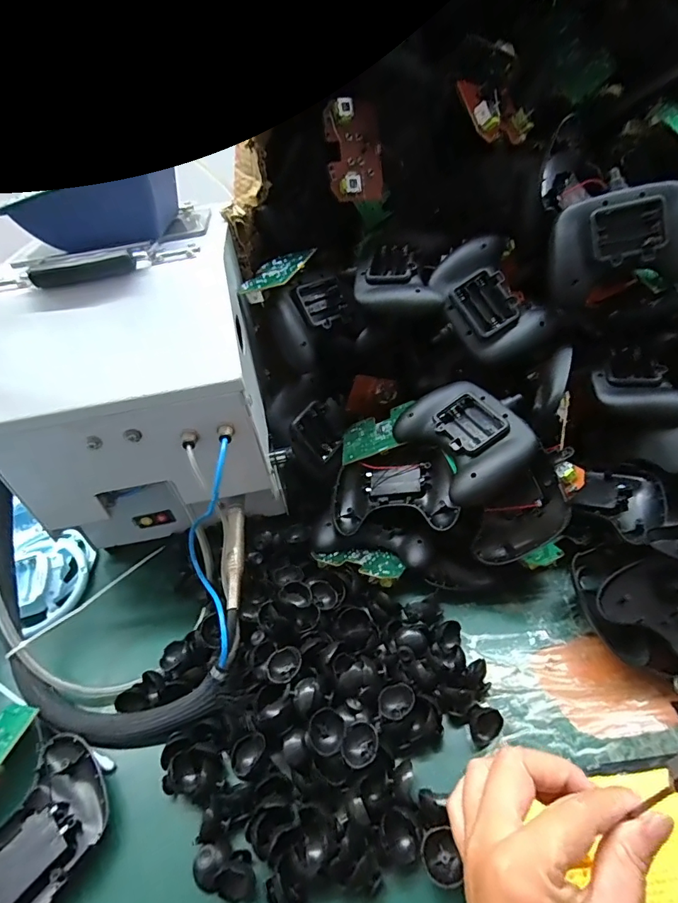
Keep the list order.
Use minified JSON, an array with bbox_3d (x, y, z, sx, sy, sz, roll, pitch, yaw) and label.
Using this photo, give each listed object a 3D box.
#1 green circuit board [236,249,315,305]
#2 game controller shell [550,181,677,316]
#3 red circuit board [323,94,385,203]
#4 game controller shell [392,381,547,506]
[{"bbox_3d":[-0.058,-0.165,0.432,0.050,0.015,0.084,2,43,24],"label":"green circuit board"},{"bbox_3d":[0.239,-0.173,0.390,0.111,0.090,0.033,-12,13,10],"label":"game controller shell"},{"bbox_3d":[0.016,-0.298,0.454,0.058,0.088,0.014,-22,16,-9],"label":"red circuit board"},{"bbox_3d":[0.110,-0.011,0.398,0.085,0.034,0.115,-27,45,-17],"label":"game controller shell"}]

